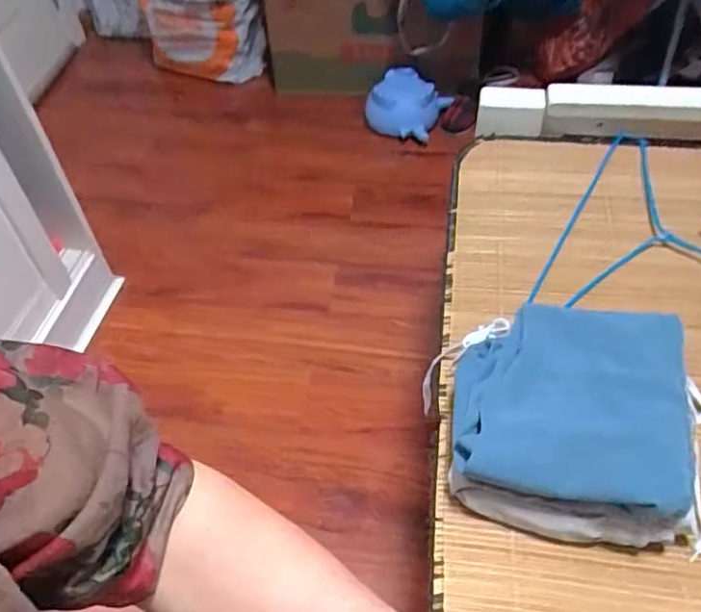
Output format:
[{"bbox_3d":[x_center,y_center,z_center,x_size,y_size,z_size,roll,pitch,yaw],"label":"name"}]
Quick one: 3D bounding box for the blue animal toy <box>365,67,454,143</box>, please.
[{"bbox_3d":[0.146,-0.543,1.667,0.207,0.148,0.121,29,57,25],"label":"blue animal toy"}]

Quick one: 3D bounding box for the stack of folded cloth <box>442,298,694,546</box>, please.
[{"bbox_3d":[0.205,0.100,0.585,0.204,0.079,0.209,4,52,8],"label":"stack of folded cloth"}]

